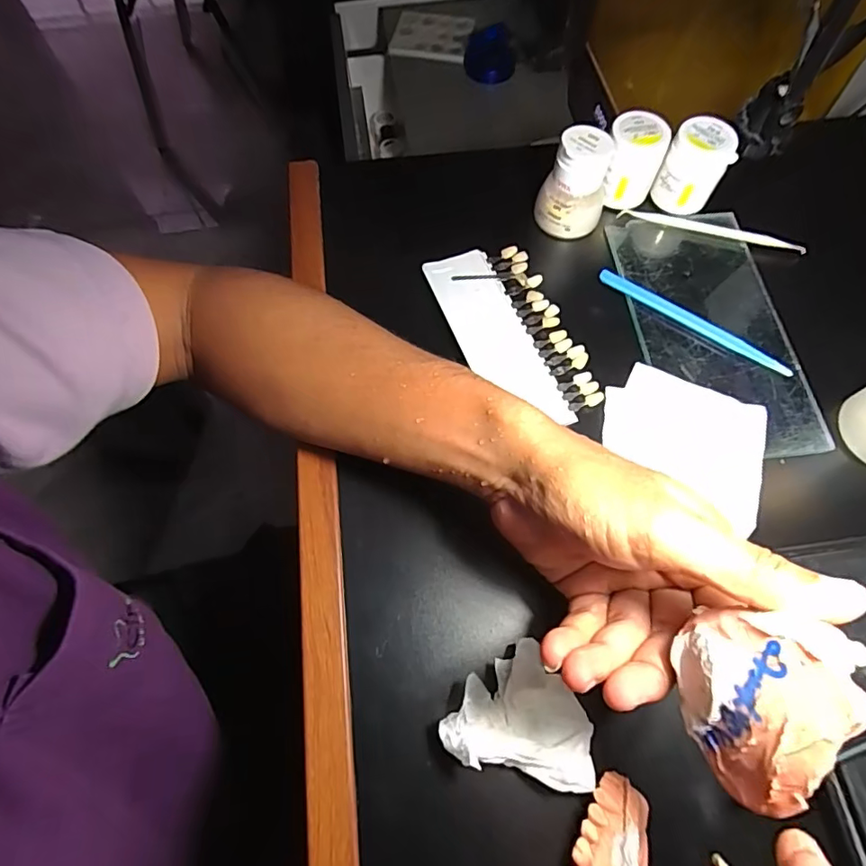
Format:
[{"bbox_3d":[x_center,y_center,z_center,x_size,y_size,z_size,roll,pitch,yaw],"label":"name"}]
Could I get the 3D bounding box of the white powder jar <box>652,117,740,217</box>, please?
[{"bbox_3d":[0.196,-0.198,0.390,0.042,0.053,0.043,0,67,1],"label":"white powder jar"}]

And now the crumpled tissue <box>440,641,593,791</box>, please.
[{"bbox_3d":[0.046,0.140,0.267,0.073,0.024,0.059,12,68,6],"label":"crumpled tissue"}]

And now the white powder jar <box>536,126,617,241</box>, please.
[{"bbox_3d":[0.104,-0.184,0.381,0.050,0.062,0.045,16,69,7],"label":"white powder jar"}]

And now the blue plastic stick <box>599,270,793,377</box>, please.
[{"bbox_3d":[0.182,-0.079,0.366,0.140,0.009,0.011,34,72,13],"label":"blue plastic stick"}]

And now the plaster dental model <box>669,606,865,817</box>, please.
[{"bbox_3d":[0.117,0.090,0.181,0.036,0.066,0.051,12,25,-32],"label":"plaster dental model"}]

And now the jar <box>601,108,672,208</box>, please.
[{"bbox_3d":[0.151,-0.205,0.395,0.039,0.055,0.041,0,67,1],"label":"jar"}]

